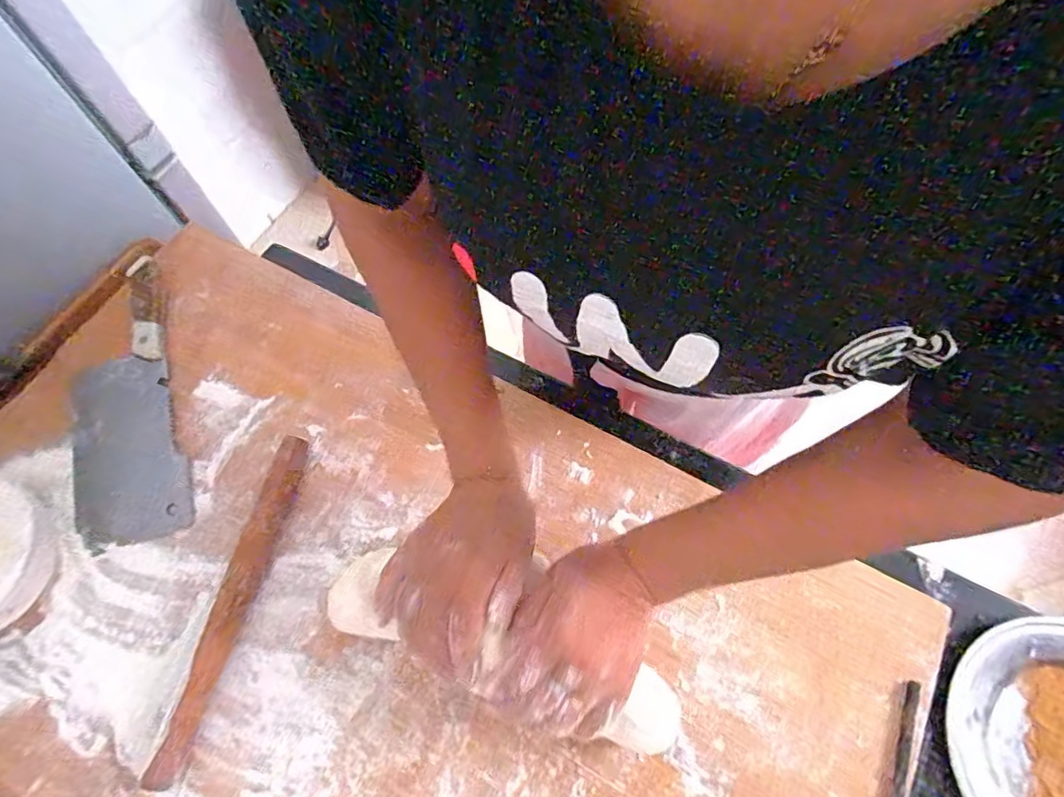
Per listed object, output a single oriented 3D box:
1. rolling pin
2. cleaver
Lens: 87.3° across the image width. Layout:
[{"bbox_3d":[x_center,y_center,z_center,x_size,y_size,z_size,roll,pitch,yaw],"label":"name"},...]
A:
[{"bbox_3d":[-0.254,0.167,0.479,0.031,0.026,0.283,9,67,6],"label":"rolling pin"},{"bbox_3d":[-0.417,-0.001,0.565,0.107,0.029,0.301,-18,67,-6],"label":"cleaver"}]

